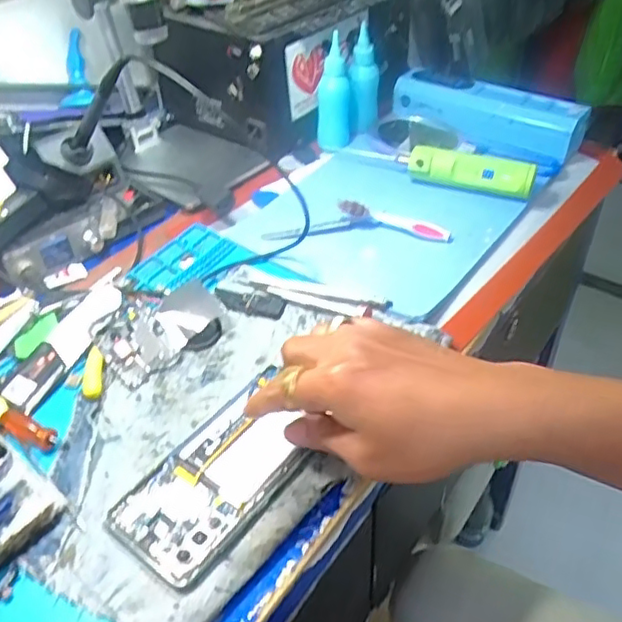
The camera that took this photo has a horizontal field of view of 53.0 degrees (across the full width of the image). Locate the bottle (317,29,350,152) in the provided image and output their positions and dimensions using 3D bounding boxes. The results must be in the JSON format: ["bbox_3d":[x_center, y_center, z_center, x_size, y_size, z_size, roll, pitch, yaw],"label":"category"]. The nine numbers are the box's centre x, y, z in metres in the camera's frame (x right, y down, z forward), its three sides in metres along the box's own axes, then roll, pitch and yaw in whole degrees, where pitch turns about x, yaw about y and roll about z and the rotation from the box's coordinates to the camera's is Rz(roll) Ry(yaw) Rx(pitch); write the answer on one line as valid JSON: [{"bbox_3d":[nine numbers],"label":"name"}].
[{"bbox_3d":[0.023,-0.226,0.655,0.033,0.105,0.029,0,42,4],"label":"bottle"}]

